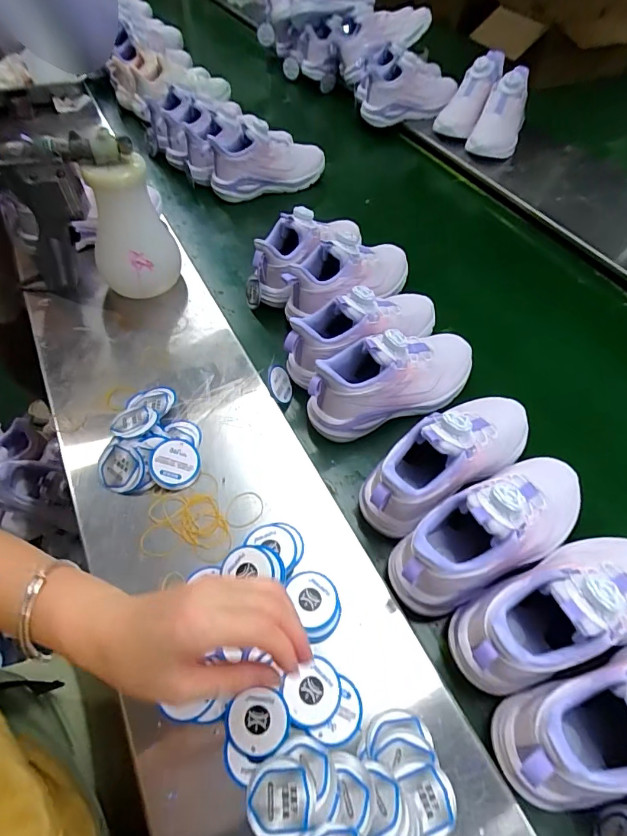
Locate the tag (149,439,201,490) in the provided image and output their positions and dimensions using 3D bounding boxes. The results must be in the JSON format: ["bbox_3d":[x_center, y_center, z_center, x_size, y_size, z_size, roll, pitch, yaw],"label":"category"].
[{"bbox_3d":[-0.144,0.048,0.476,0.049,0.006,0.051,2,79,-12],"label":"tag"}]

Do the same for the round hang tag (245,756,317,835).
[{"bbox_3d":[-0.023,0.272,0.325,0.048,0.004,0.047,-2,53,2],"label":"round hang tag"}]

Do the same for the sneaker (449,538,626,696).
[{"bbox_3d":[0.224,0.149,0.381,0.223,0.087,0.084,-20,55,-12],"label":"sneaker"}]

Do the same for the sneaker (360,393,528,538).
[{"bbox_3d":[0.146,0.030,0.466,0.223,0.091,0.081,-32,58,-19],"label":"sneaker"}]

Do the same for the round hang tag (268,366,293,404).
[{"bbox_3d":[-0.040,-0.043,0.569,0.004,0.046,0.035,-9,25,45],"label":"round hang tag"}]

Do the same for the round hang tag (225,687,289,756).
[{"bbox_3d":[-0.043,0.232,0.350,0.046,0.005,0.044,6,72,5],"label":"round hang tag"}]

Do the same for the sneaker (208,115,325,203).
[{"bbox_3d":[-0.085,-0.463,0.814,0.206,0.107,0.082,-23,55,-14],"label":"sneaker"}]

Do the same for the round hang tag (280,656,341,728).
[{"bbox_3d":[0.001,0.218,0.362,0.047,0.005,0.041,-21,74,-29],"label":"round hang tag"}]

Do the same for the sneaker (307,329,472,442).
[{"bbox_3d":[0.094,-0.056,0.533,0.216,0.098,0.071,-22,55,-12],"label":"sneaker"}]

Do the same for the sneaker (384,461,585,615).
[{"bbox_3d":[0.174,0.094,0.429,0.224,0.097,0.082,-26,56,-15],"label":"sneaker"}]

